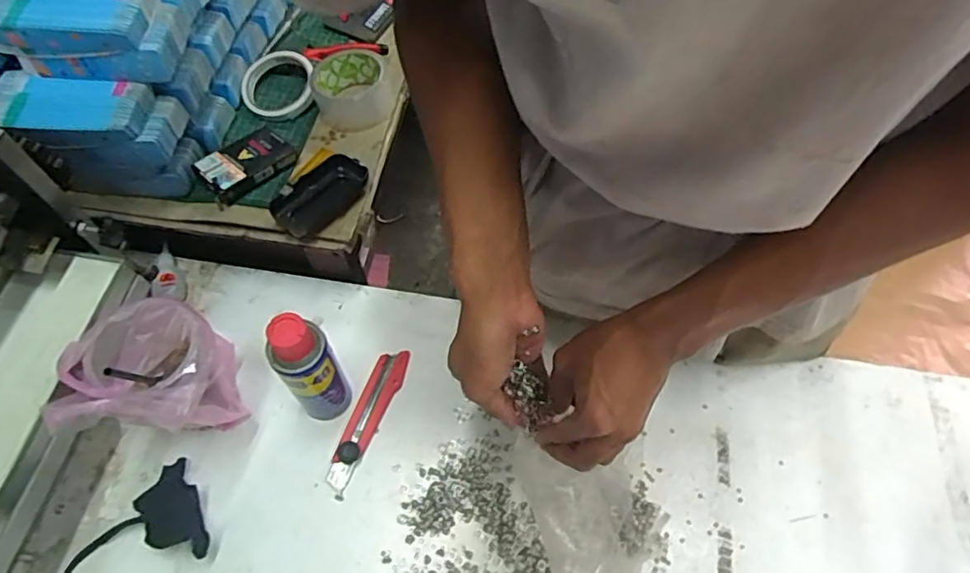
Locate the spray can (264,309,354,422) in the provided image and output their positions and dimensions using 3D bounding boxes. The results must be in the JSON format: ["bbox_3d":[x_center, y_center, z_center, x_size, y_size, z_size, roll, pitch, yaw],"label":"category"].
[{"bbox_3d":[-0.162,0.081,0.549,0.053,0.175,0.041,-33,67,-19],"label":"spray can"}]

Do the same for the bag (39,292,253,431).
[{"bbox_3d":[-0.293,0.091,0.537,0.128,0.170,0.127,6,61,0],"label":"bag"}]

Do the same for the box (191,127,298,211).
[{"bbox_3d":[-0.269,-0.140,0.650,0.066,0.025,0.106,35,65,16],"label":"box"}]

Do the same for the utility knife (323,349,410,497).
[{"bbox_3d":[-0.123,0.134,0.607,0.032,0.016,0.154,19,62,8],"label":"utility knife"}]

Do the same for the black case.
[{"bbox_3d":[-0.180,-0.098,0.629,0.054,0.029,0.103,32,64,14],"label":"black case"}]

